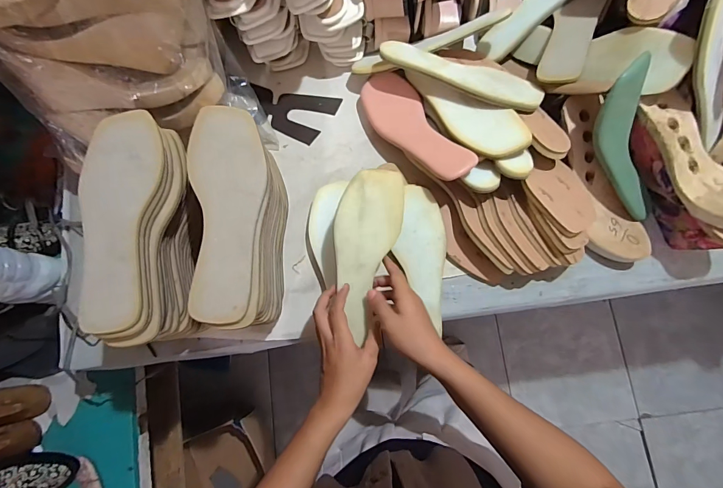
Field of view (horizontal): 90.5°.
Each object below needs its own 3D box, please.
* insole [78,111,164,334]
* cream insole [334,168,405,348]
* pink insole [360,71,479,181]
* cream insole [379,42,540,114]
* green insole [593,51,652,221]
[{"bbox_3d":[-0.264,-0.029,0.378,0.078,0.011,0.231,2,77,-4],"label":"insole"},{"bbox_3d":[0.003,0.008,0.463,0.080,0.014,0.212,10,87,3],"label":"cream insole"},{"bbox_3d":[0.077,-0.177,0.535,0.079,0.025,0.228,-32,64,-5],"label":"pink insole"},{"bbox_3d":[0.142,-0.245,0.511,0.236,0.023,0.067,24,80,6],"label":"cream insole"},{"bbox_3d":[0.354,-0.127,0.483,0.069,0.029,0.219,-32,120,-5],"label":"green insole"}]

